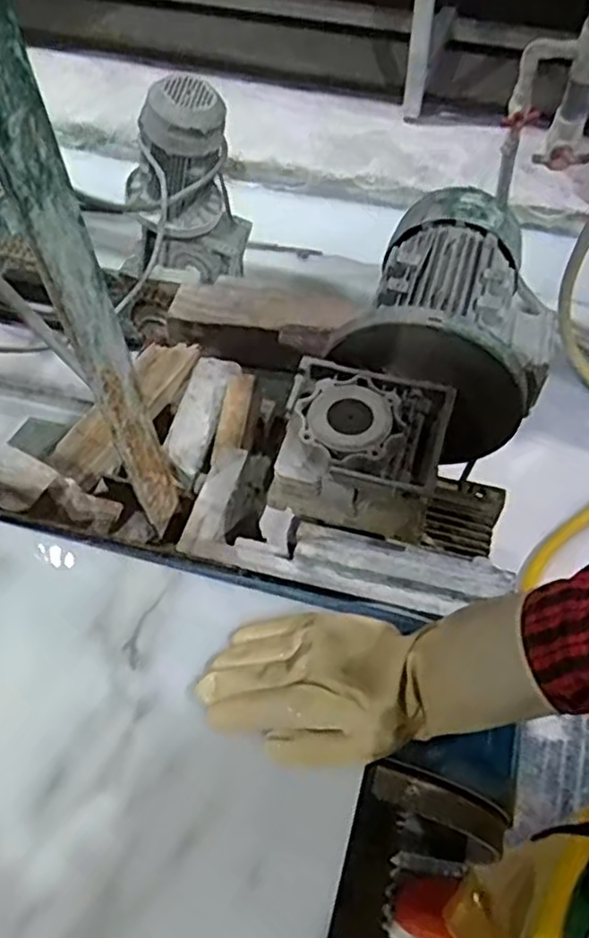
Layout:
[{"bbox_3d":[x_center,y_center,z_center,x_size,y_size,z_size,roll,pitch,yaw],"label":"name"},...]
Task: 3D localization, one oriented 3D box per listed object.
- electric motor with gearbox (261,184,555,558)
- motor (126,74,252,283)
[{"bbox_3d":[0.136,-0.099,0.702,0.213,0.191,0.361,15,58,11],"label":"electric motor with gearbox"},{"bbox_3d":[-0.209,-0.552,1.362,0.227,0.369,0.130,-10,57,-6],"label":"motor"}]

